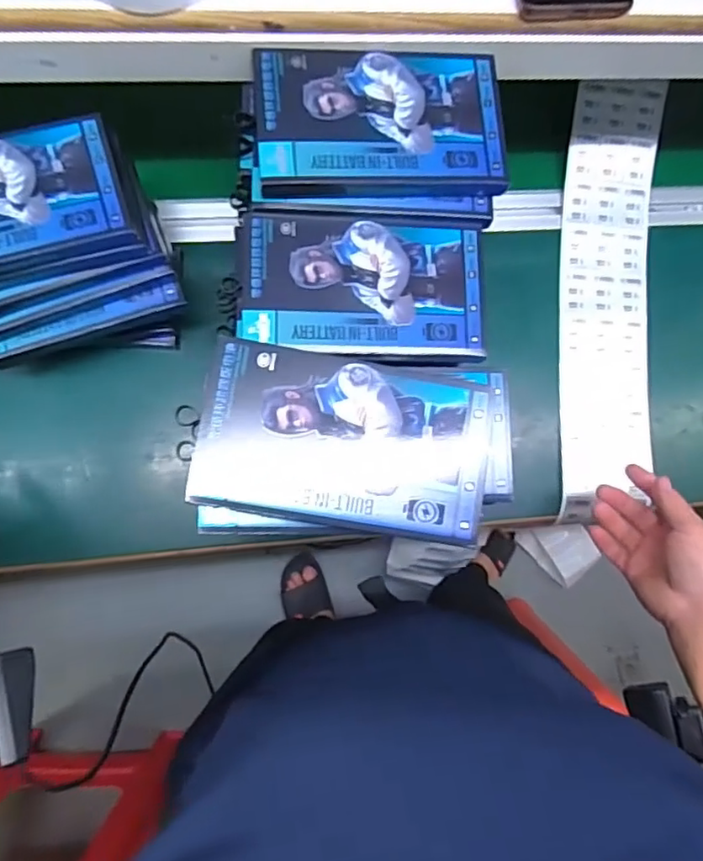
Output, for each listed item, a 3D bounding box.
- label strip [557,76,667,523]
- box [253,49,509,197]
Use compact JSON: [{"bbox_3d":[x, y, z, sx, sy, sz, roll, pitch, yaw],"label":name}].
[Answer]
[{"bbox_3d":[0.262,-0.132,0.597,0.093,0.049,0.430,2,83,-6],"label":"label strip"},{"bbox_3d":[0.020,-0.204,0.390,0.161,0.016,0.095,-4,84,-6],"label":"box"}]

